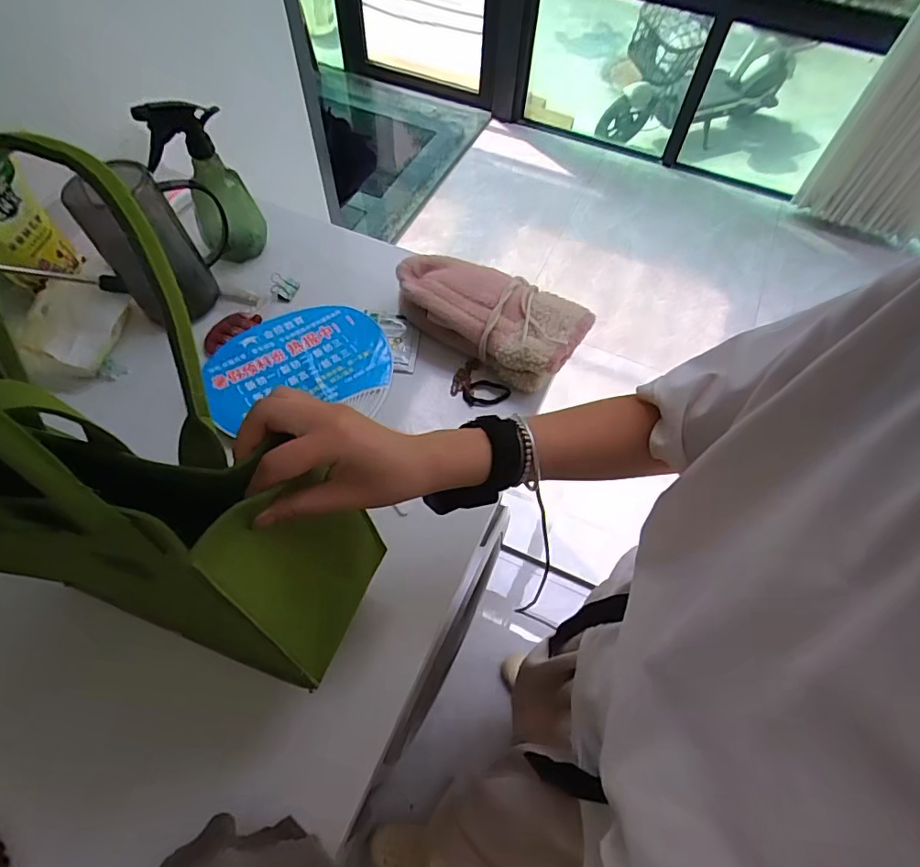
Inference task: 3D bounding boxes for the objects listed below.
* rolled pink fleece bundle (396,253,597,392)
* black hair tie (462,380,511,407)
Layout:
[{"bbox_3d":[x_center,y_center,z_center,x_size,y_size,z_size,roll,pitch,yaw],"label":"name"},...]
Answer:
[{"bbox_3d":[0.030,-0.147,0.647,0.236,0.068,0.107,27,63,14],"label":"rolled pink fleece bundle"},{"bbox_3d":[0.032,-0.050,0.637,0.058,0.007,0.035,-5,60,-4],"label":"black hair tie"}]

